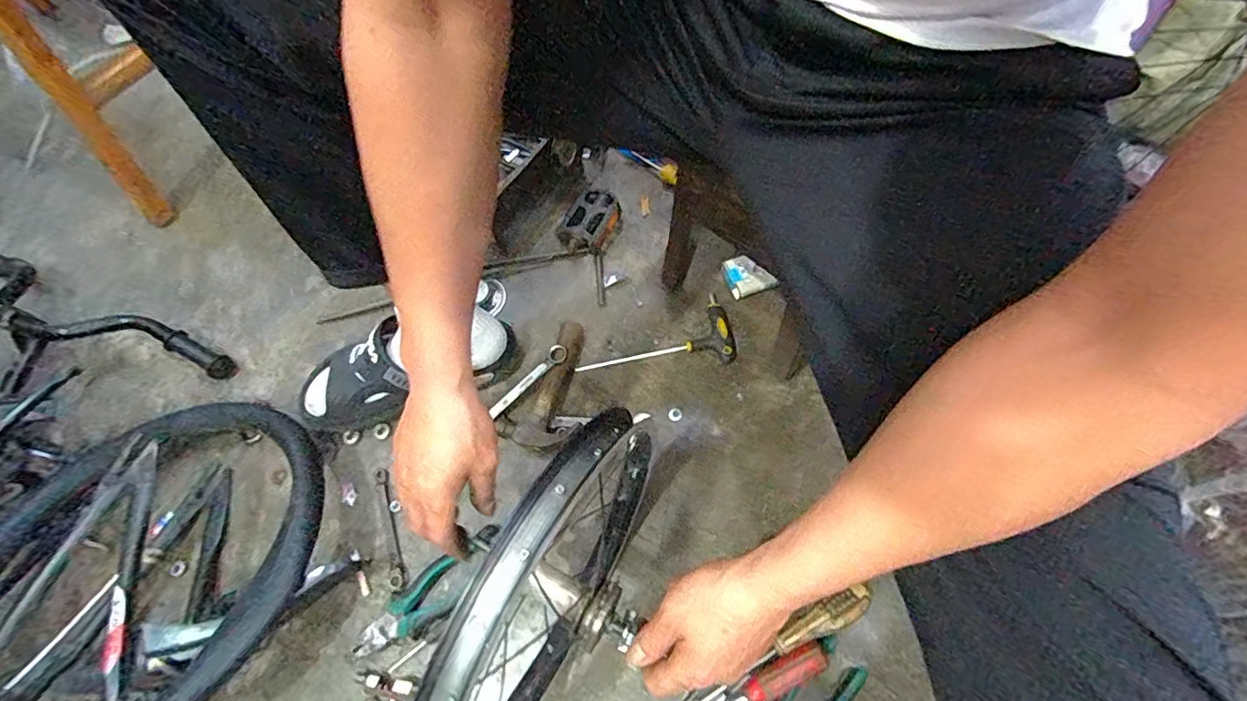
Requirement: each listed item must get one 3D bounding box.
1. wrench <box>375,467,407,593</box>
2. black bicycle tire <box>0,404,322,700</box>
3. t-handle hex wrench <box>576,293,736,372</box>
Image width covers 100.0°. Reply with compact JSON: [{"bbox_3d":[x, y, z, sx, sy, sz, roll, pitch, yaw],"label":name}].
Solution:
[{"bbox_3d":[-0.275,0.208,0.618,0.018,0.006,0.142,-19,63,-5],"label":"wrench"},{"bbox_3d":[-0.497,0.208,0.536,0.365,0.092,0.348,-1,64,1],"label":"black bicycle tire"},{"bbox_3d":[0.041,-0.023,0.702,0.205,0.015,0.095,-5,63,2],"label":"t-handle hex wrench"}]

